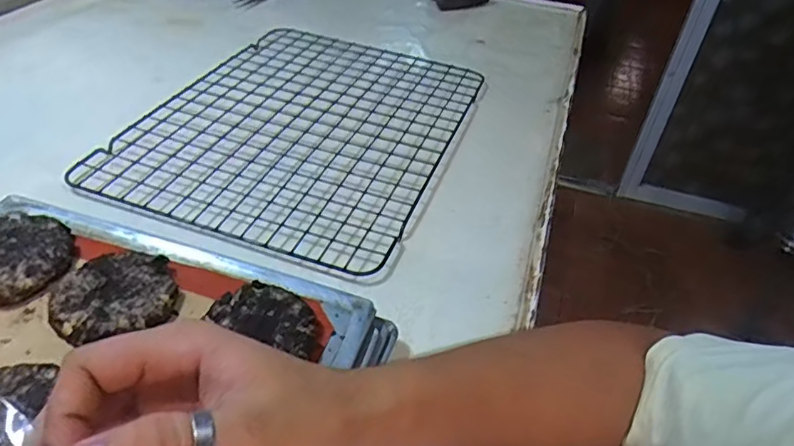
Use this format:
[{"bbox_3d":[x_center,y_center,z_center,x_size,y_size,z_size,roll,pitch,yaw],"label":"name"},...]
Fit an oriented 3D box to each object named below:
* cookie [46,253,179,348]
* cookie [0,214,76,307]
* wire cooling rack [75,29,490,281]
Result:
[{"bbox_3d":[-0.197,0.050,0.389,0.077,0.013,0.067,-17,44,-27],"label":"cookie"},{"bbox_3d":[-0.282,0.025,0.410,0.079,0.019,0.078,-28,50,-35],"label":"cookie"},{"bbox_3d":[-0.102,-0.121,0.657,0.322,0.018,0.415,17,40,13],"label":"wire cooling rack"}]

